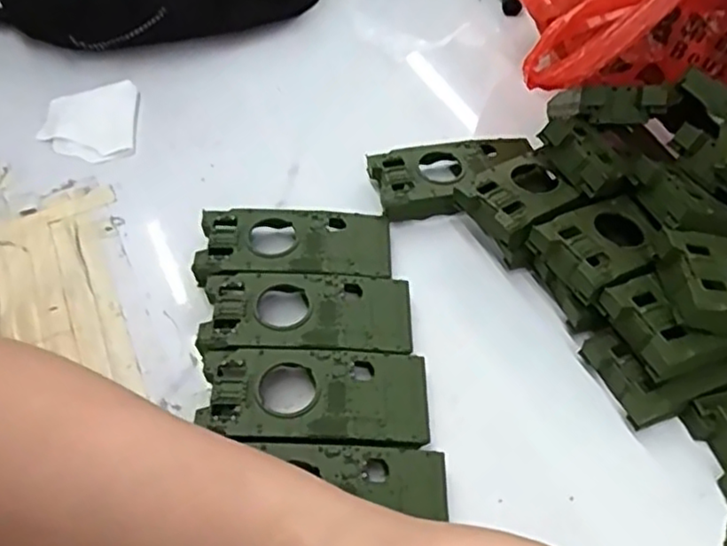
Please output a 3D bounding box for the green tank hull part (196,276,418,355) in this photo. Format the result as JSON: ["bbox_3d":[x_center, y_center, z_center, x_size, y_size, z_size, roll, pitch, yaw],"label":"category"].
[{"bbox_3d":[-0.028,0.022,0.340,0.102,0.019,0.047,-1,51,0],"label":"green tank hull part"}]

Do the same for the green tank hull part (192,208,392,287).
[{"bbox_3d":[-0.038,-0.015,0.369,0.102,0.020,0.047,-3,51,-2],"label":"green tank hull part"}]

